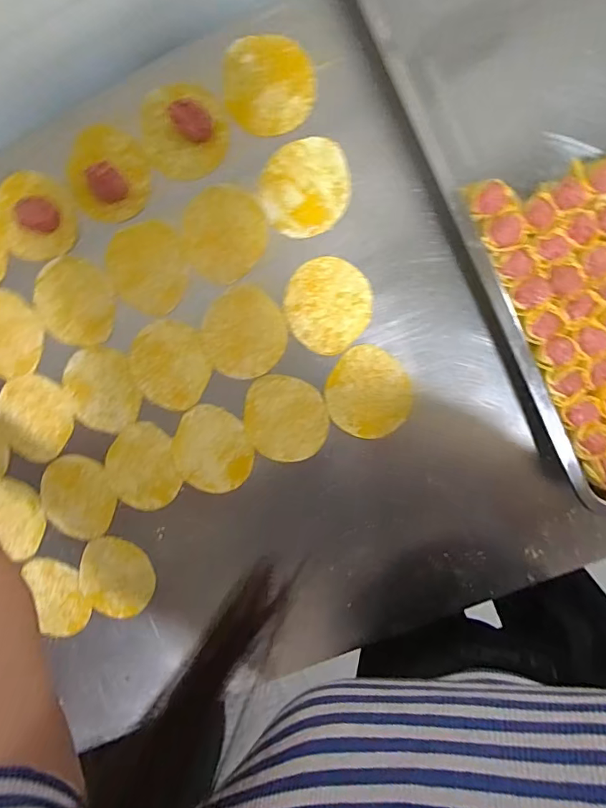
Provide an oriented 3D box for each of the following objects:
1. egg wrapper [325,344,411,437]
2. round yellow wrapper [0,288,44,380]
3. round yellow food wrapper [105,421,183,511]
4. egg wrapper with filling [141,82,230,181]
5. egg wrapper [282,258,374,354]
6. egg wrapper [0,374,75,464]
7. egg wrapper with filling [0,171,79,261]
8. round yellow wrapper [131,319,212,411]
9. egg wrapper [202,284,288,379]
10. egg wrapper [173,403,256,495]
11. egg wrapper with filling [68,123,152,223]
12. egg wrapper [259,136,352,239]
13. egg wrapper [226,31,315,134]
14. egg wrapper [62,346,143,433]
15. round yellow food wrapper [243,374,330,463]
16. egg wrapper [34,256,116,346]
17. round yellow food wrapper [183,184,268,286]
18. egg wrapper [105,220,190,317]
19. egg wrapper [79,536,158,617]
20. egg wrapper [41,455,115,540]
[{"bbox_3d":[0.064,-0.009,0.478,0.083,0.005,0.082,1,98,4],"label":"egg wrapper"},{"bbox_3d":[-0.307,-0.072,0.505,0.079,0.009,0.085,1,98,4],"label":"round yellow wrapper"},{"bbox_3d":[-0.168,0.067,0.508,0.074,0.004,0.090,-13,97,5],"label":"round yellow food wrapper"},{"bbox_3d":[-0.112,-0.256,0.455,0.079,0.026,0.082,1,98,4],"label":"egg wrapper with filling"},{"bbox_3d":[0.023,-0.093,0.467,0.080,0.004,0.087,14,98,2],"label":"egg wrapper"},{"bbox_3d":[-0.282,0.016,0.513,0.081,0.004,0.087,1,98,4],"label":"egg wrapper"},{"bbox_3d":[-0.263,-0.186,0.483,0.077,0.005,0.085,-17,96,6],"label":"egg wrapper with filling"},{"bbox_3d":[-0.132,-0.039,0.492,0.075,0.004,0.088,-25,95,7],"label":"round yellow wrapper"},{"bbox_3d":[-0.058,-0.069,0.479,0.080,0.005,0.084,1,98,4],"label":"egg wrapper"},{"bbox_3d":[-0.092,0.048,0.499,0.082,0.004,0.083,23,99,1],"label":"egg wrapper"},{"bbox_3d":[-0.188,-0.219,0.464,0.083,0.014,0.078,1,98,4],"label":"egg wrapper with filling"},{"bbox_3d":[0.003,-0.200,0.452,0.078,0.008,0.087,27,99,0],"label":"egg wrapper"},{"bbox_3d":[-0.030,-0.290,0.448,0.080,0.011,0.083,1,98,4],"label":"egg wrapper"},{"bbox_3d":[-0.205,-0.014,0.503,0.073,0.004,0.087,-17,96,6],"label":"egg wrapper"},{"bbox_3d":[-0.017,0.016,0.486,0.081,0.004,0.084,1,98,4],"label":"round yellow food wrapper"},{"bbox_3d":[-0.229,-0.102,0.490,0.083,0.004,0.079,1,98,4],"label":"egg wrapper"},{"bbox_3d":[-0.074,-0.164,0.467,0.079,0.006,0.087,-21,96,6],"label":"round yellow food wrapper"},{"bbox_3d":[-0.151,-0.132,0.480,0.075,0.009,0.087,-16,96,6],"label":"egg wrapper"},{"bbox_3d":[-0.200,0.188,0.528,0.080,0.007,0.087,11,98,2],"label":"egg wrapper"},{"bbox_3d":[-0.239,0.099,0.522,0.079,0.006,0.084,1,98,4],"label":"egg wrapper"}]

